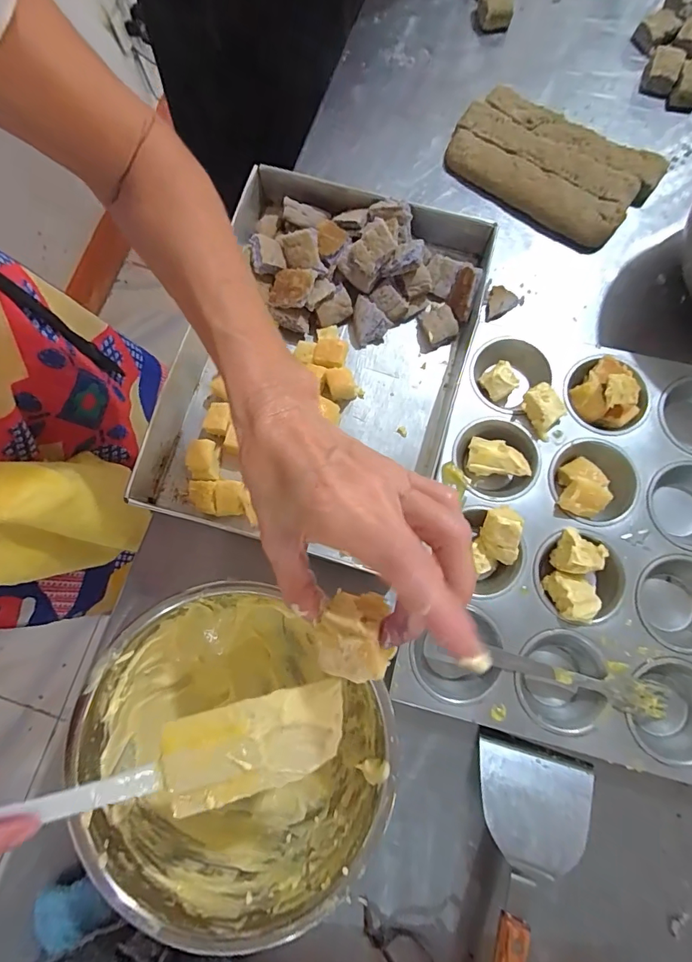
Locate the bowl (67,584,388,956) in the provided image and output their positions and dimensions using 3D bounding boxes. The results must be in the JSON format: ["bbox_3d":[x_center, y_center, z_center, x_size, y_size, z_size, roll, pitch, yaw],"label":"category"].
[{"bbox_3d":[-0.072,0.177,0.310,0.184,0.108,0.171,0,78,1],"label":"bowl"}]

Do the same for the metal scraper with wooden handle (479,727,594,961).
[{"bbox_3d":[0.129,0.307,0.314,0.086,0.045,0.214,11,78,3],"label":"metal scraper with wooden handle"}]

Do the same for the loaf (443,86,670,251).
[{"bbox_3d":[0.203,-0.318,0.449,0.195,0.024,0.105,34,81,8],"label":"loaf"}]

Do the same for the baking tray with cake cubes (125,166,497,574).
[{"bbox_3d":[-0.021,-0.110,0.401,0.253,0.048,0.337,16,79,4],"label":"baking tray with cake cubes"}]

